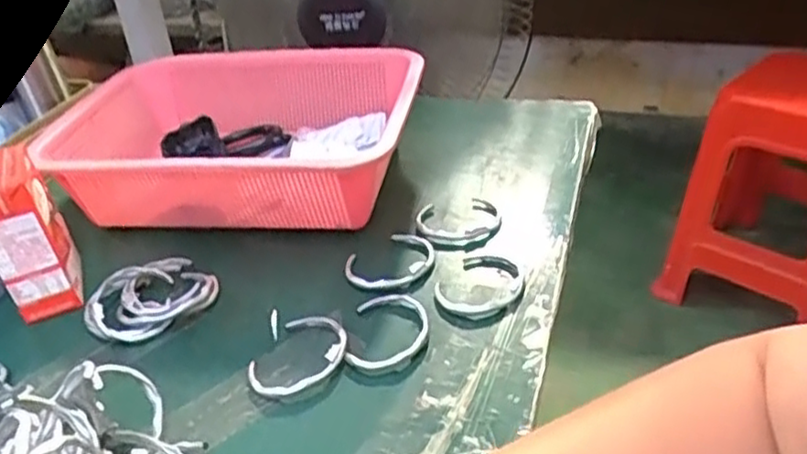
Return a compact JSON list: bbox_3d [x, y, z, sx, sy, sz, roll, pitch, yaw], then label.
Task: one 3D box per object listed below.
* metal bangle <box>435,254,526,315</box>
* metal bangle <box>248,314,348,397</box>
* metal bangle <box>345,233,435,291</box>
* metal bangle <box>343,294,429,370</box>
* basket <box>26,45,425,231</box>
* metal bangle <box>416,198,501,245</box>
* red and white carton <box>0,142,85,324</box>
[{"bbox_3d":[0.054,0.041,0.481,0.052,0.008,0.063,21,43,34],"label":"metal bangle"},{"bbox_3d":[-0.065,0.080,0.443,0.054,0.010,0.068,16,40,29],"label":"metal bangle"},{"bbox_3d":[-0.009,0.024,0.514,0.059,0.007,0.065,5,36,16],"label":"metal bangle"},{"bbox_3d":[-0.009,0.067,0.456,0.049,0.005,0.066,-1,34,7],"label":"metal bangle"},{"bbox_3d":[-0.148,-0.074,0.609,0.315,0.093,0.193,1,35,11],"label":"basket"},{"bbox_3d":[0.043,-0.006,0.550,0.065,0.008,0.062,-6,34,0],"label":"metal bangle"},{"bbox_3d":[-0.268,0.005,0.498,0.042,0.113,0.067,-14,35,-11],"label":"red and white carton"}]

